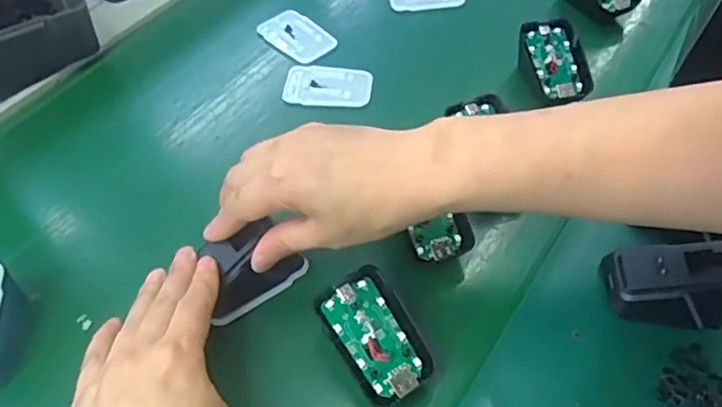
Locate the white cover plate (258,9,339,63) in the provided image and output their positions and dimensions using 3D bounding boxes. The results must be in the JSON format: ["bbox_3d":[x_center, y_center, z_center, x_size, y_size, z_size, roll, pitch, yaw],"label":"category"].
[{"bbox_3d":[-0.056,-0.150,0.511,0.044,0.007,0.071,-33,61,-23],"label":"white cover plate"}]

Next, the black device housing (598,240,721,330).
[{"bbox_3d":[0.177,0.044,0.327,0.067,0.041,0.033,7,54,6],"label":"black device housing"}]

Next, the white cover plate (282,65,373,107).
[{"bbox_3d":[-0.027,-0.097,0.464,0.069,0.007,0.040,3,54,3],"label":"white cover plate"}]

